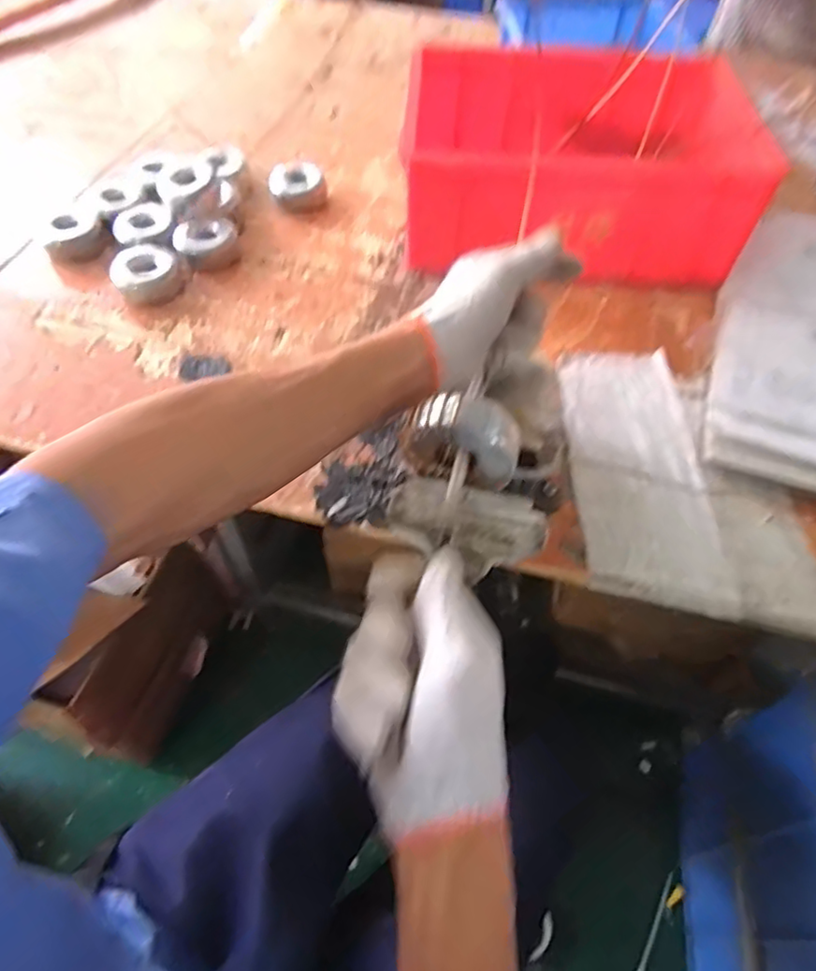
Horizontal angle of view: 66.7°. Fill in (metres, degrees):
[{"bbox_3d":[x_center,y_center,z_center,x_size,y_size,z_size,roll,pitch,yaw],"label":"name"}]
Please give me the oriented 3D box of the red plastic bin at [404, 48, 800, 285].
[{"bbox_3d":[0.199,-0.396,0.766,0.386,0.133,0.302,1,54,-1],"label":"red plastic bin"}]

